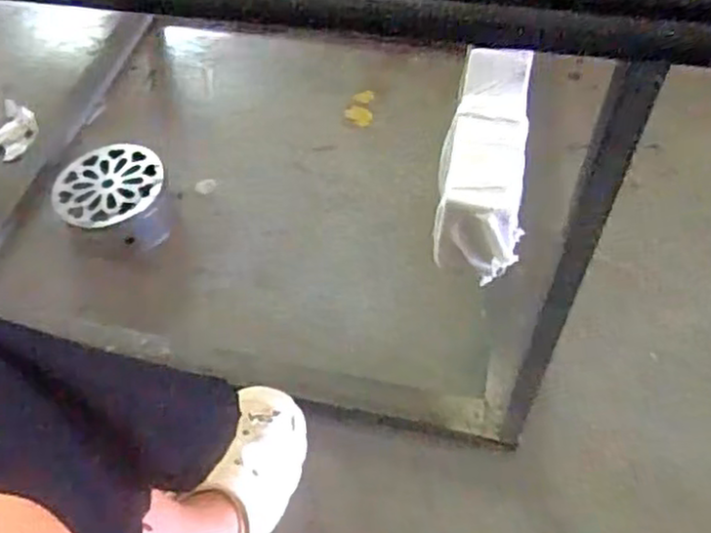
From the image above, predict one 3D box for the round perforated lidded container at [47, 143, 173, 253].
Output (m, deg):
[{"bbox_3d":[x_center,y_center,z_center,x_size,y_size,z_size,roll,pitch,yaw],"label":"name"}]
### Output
[{"bbox_3d":[-0.302,-0.080,0.885,0.132,0.064,0.130,-11,54,-10],"label":"round perforated lidded container"}]

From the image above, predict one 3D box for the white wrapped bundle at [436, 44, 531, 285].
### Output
[{"bbox_3d":[0.044,-0.040,0.246,0.027,0.026,0.087,7,54,6],"label":"white wrapped bundle"}]

